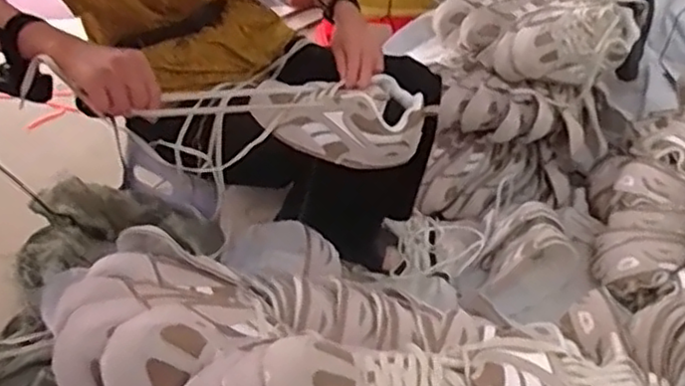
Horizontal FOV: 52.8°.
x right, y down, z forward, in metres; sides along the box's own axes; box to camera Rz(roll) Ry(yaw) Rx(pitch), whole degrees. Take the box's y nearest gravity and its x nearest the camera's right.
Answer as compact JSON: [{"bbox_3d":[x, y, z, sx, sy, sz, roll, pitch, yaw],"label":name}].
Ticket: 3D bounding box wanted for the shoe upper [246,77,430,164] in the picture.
[{"bbox_3d":[-0.005,-0.097,0.956,0.229,0.087,0.090,1,39,-7],"label":"shoe upper"}]

